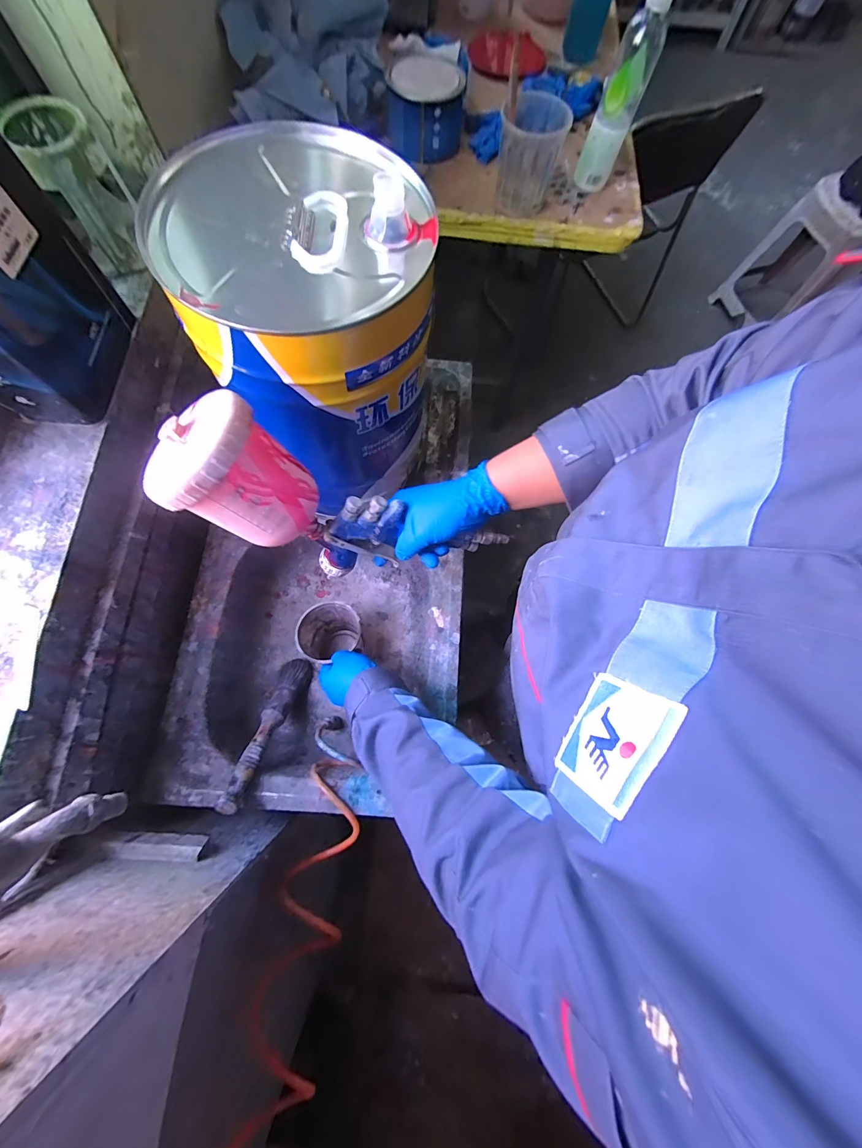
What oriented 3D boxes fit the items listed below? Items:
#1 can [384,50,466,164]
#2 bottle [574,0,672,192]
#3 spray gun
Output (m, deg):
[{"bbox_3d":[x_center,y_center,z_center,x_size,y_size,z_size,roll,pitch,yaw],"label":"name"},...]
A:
[{"bbox_3d":[-0.009,-0.835,0.696,0.134,0.080,0.124,5,74,-1],"label":"can"},{"bbox_3d":[0.303,-0.758,0.621,0.060,0.218,0.062,25,75,5],"label":"bottle"},{"bbox_3d":[-0.087,-0.060,0.399,0.152,0.301,0.089,-10,69,40],"label":"spray gun"}]

